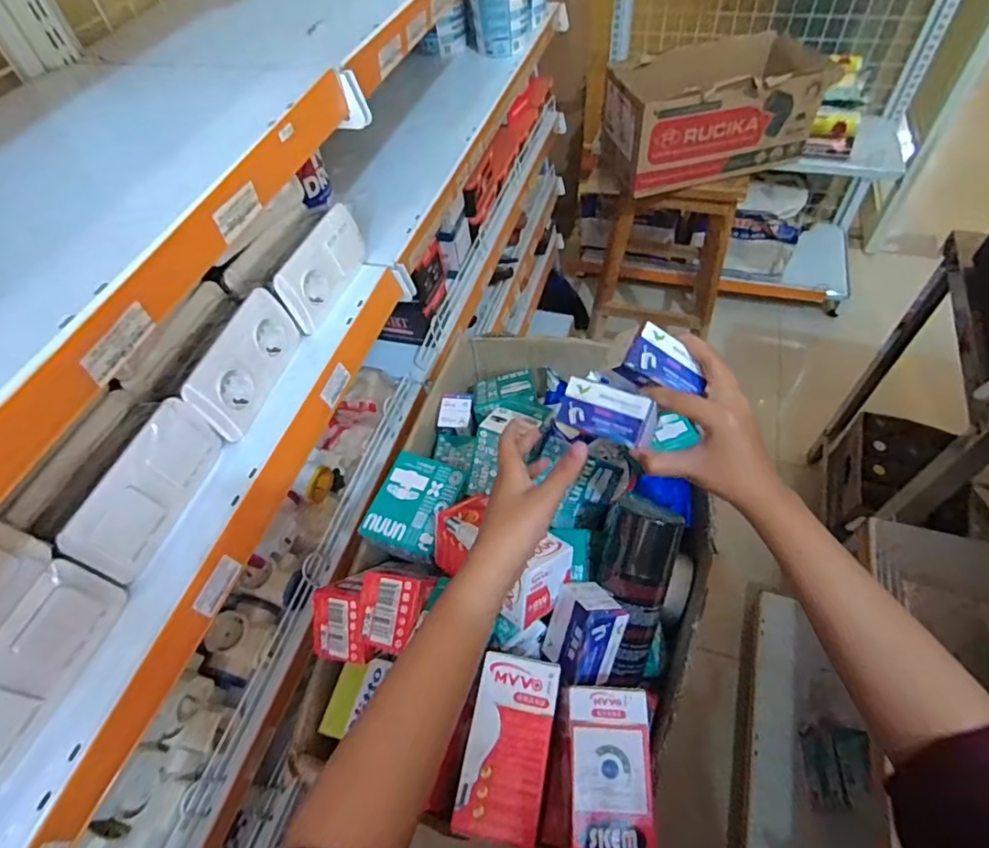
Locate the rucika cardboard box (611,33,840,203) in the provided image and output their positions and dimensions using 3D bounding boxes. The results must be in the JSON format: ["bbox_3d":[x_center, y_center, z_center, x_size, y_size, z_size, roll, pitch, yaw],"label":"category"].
[{"bbox_3d":[0.523,-0.760,1.363,0.466,0.233,0.247,-15,54,-6],"label":"rucika cardboard box"}]

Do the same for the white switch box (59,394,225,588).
[{"bbox_3d":[-0.295,0.054,0.479,0.024,0.066,0.145,11,56,13],"label":"white switch box"}]

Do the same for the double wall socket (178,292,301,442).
[{"bbox_3d":[-0.257,-0.062,0.568,0.026,0.078,0.149,-1,52,25],"label":"double wall socket"}]

